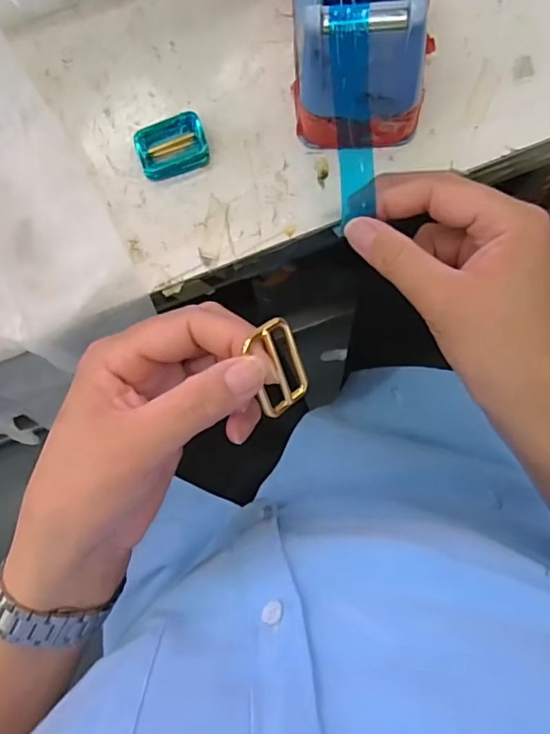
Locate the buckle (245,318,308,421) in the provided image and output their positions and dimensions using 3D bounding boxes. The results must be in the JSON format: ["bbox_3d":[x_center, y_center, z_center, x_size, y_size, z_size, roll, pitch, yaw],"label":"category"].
[{"bbox_3d":[0.002,0.001,0.257,0.030,0.006,0.045,-33,119,-33],"label":"buckle"}]

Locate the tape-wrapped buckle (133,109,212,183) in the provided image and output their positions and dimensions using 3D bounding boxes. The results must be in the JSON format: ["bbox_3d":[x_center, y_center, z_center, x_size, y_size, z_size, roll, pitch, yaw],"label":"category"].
[{"bbox_3d":[-0.065,-0.139,0.338,0.045,0.013,0.033,-20,85,3],"label":"tape-wrapped buckle"}]

